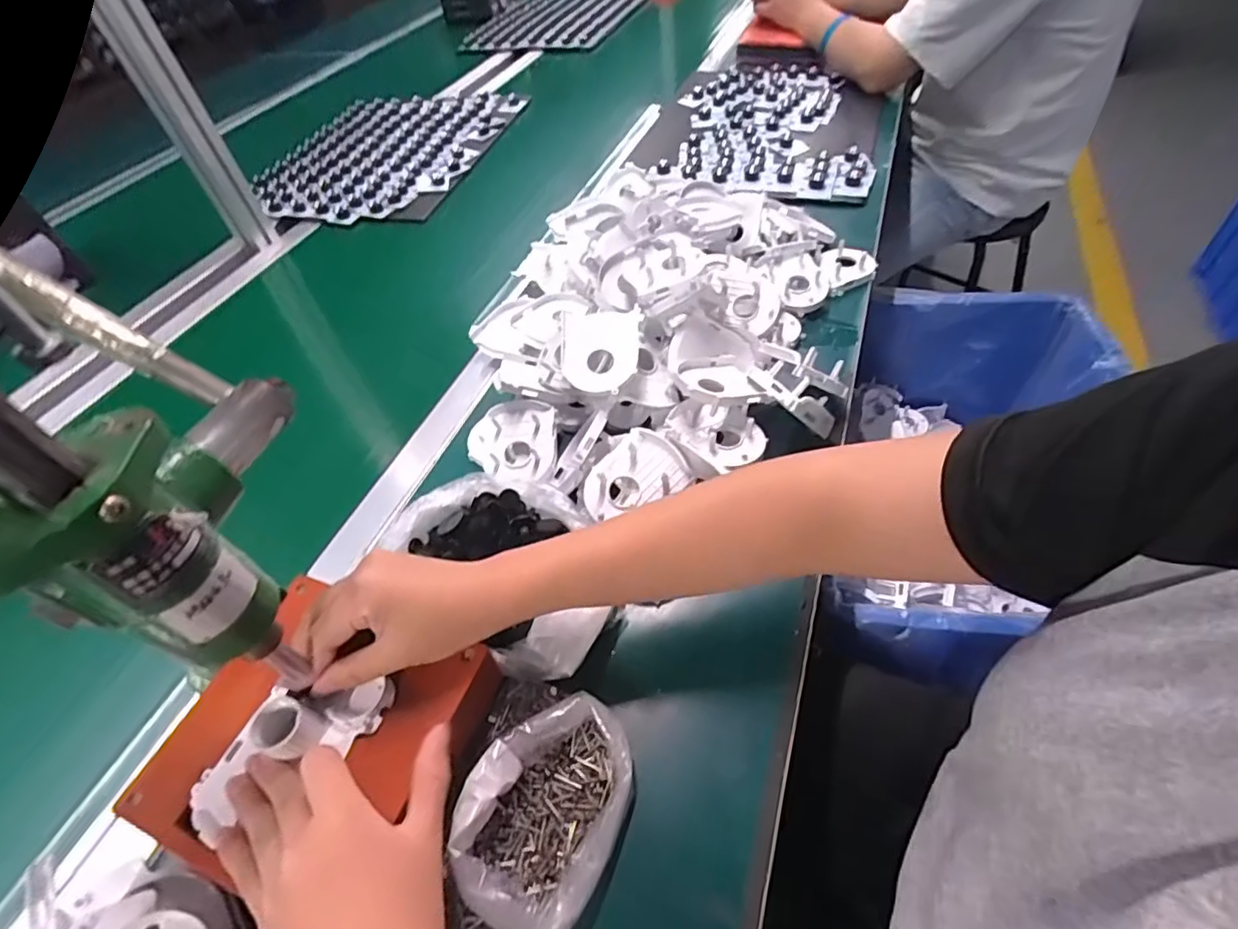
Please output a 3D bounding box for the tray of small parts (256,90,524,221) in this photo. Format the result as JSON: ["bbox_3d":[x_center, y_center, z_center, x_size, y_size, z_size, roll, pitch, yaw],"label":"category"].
[{"bbox_3d":[-0.404,-0.550,1.028,0.348,0.036,0.467,10,52,15],"label":"tray of small parts"}]

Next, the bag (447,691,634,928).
[{"bbox_3d":[-0.041,0.192,0.334,0.083,0.033,0.119,19,54,19],"label":"bag"}]

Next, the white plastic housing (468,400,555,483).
[{"bbox_3d":[-0.099,-0.018,0.523,0.081,0.032,0.074,-3,50,2],"label":"white plastic housing"}]

